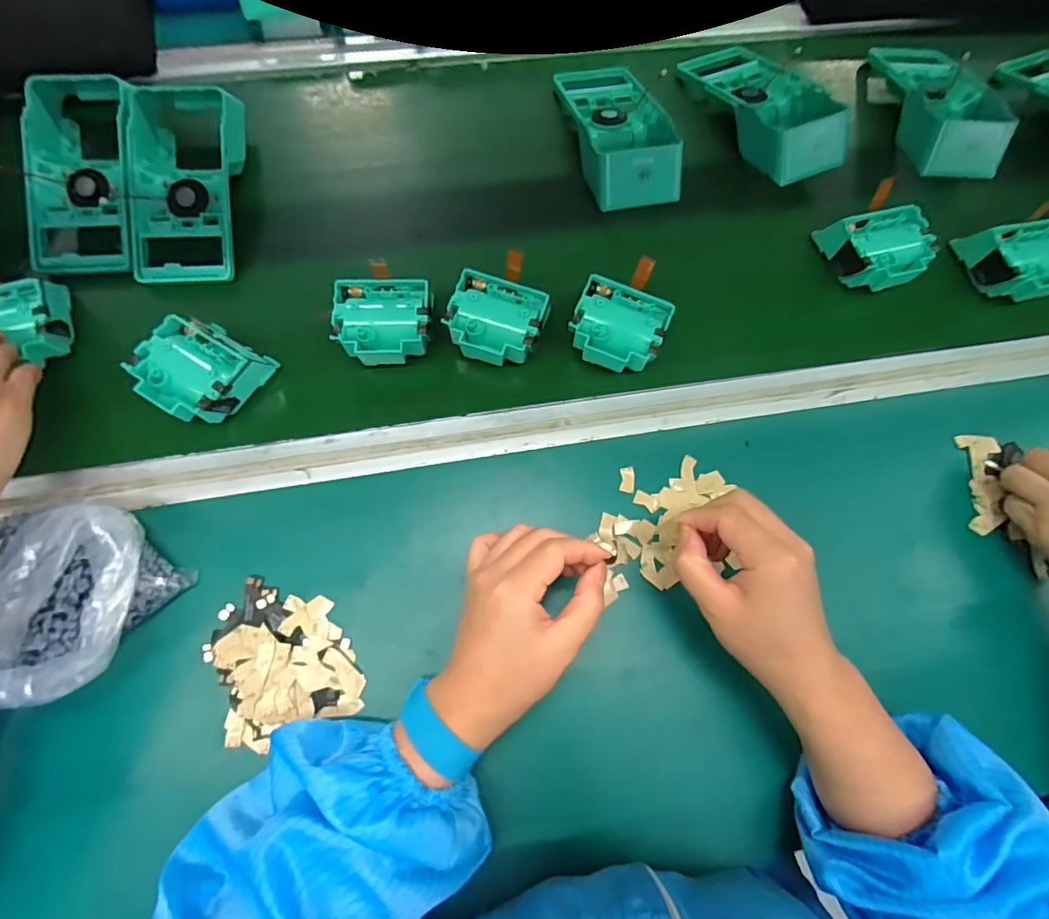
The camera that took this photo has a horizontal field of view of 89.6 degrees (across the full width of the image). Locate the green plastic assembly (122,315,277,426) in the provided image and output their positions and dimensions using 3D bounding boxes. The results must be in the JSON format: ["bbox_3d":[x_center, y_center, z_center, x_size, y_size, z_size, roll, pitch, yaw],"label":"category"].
[{"bbox_3d":[-0.251,-0.067,0.413,0.081,0.039,0.082,28,72,7],"label":"green plastic assembly"}]

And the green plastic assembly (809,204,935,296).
[{"bbox_3d":[0.314,-0.184,0.471,0.077,0.044,0.076,-12,72,-6],"label":"green plastic assembly"}]

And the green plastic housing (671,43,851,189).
[{"bbox_3d":[0.232,-0.352,0.518,0.085,0.051,0.199,-20,73,-9],"label":"green plastic housing"}]

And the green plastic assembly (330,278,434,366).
[{"bbox_3d":[-0.112,-0.109,0.432,0.077,0.041,0.069,-3,71,-3],"label":"green plastic assembly"}]

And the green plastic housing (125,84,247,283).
[{"bbox_3d":[-0.300,-0.255,0.466,0.089,0.054,0.202,-1,72,-3],"label":"green plastic housing"}]

